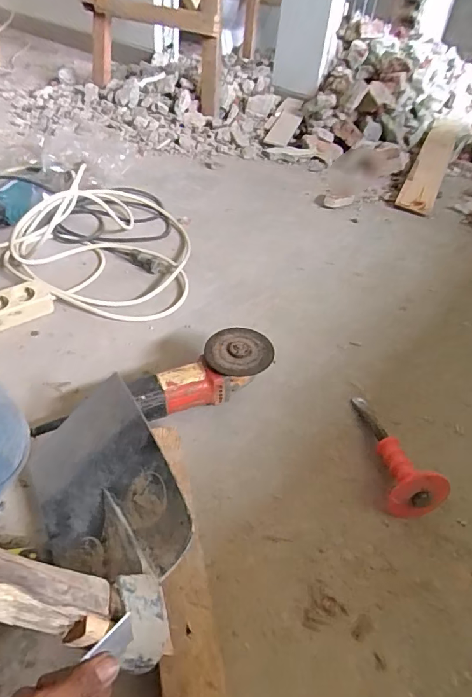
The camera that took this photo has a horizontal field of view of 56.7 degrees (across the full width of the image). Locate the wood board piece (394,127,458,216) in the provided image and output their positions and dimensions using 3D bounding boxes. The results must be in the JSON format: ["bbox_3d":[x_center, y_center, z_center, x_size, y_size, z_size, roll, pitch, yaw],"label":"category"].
[{"bbox_3d":[0.628,-0.592,1.419,0.102,0.024,0.642,22,50,15],"label":"wood board piece"}]

